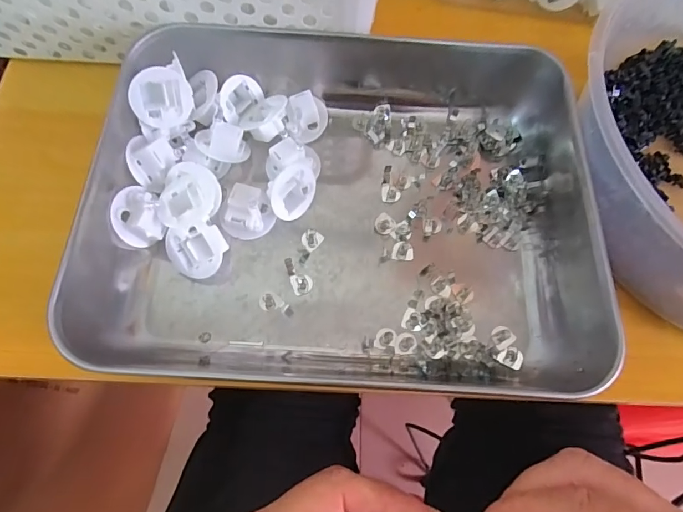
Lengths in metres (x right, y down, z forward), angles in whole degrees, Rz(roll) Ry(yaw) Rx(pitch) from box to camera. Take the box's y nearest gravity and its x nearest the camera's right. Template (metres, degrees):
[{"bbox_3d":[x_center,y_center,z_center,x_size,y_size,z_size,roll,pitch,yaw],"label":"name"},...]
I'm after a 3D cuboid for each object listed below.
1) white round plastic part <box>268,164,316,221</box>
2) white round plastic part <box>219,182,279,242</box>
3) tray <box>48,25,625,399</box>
[{"bbox_3d":[-0.029,-0.037,0.255,0.031,0.026,0.011,-41,36,-24],"label":"white round plastic part"},{"bbox_3d":[-0.054,-0.024,0.252,0.027,0.016,0.026,1,68,-2],"label":"white round plastic part"},{"bbox_3d":[0.002,-0.040,0.248,0.253,0.050,0.213,3,68,-1],"label":"tray"}]

